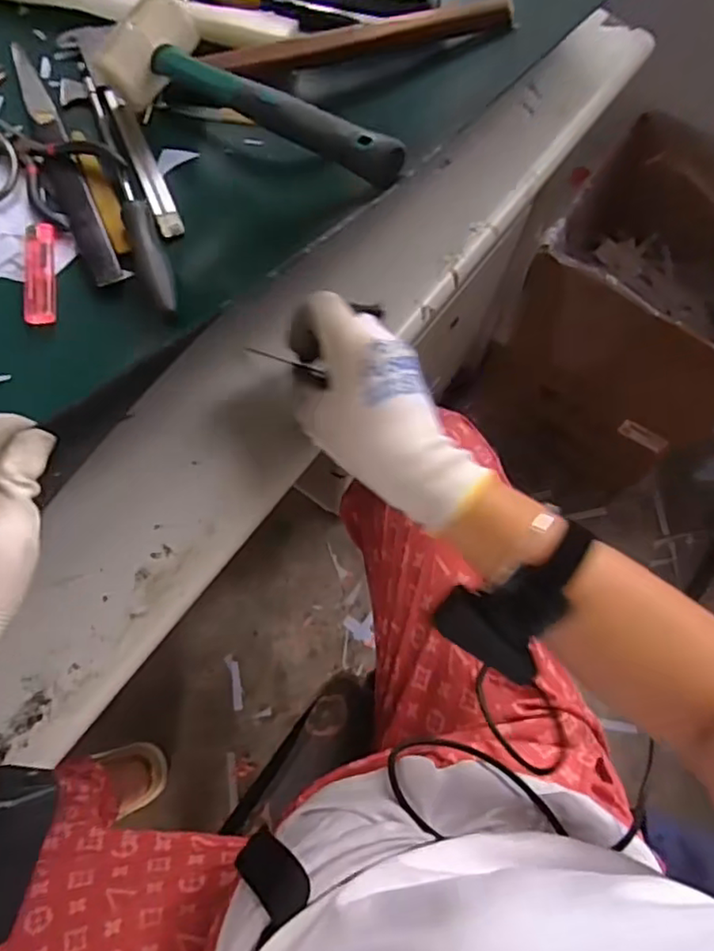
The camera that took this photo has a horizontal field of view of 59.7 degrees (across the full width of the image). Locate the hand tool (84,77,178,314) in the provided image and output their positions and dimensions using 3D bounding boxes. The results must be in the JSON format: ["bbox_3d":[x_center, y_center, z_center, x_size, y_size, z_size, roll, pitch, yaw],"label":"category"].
[{"bbox_3d":[-0.171,-0.219,0.463,0.021,0.022,0.250,-19,71,-9],"label":"hand tool"}]

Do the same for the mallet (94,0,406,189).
[{"bbox_3d":[-0.075,-0.255,0.419,0.269,0.051,0.072,39,72,26],"label":"mallet"}]

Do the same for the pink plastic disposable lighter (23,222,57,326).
[{"bbox_3d":[-0.226,-0.145,0.445,0.021,0.010,0.080,-7,70,-5],"label":"pink plastic disposable lighter"}]

